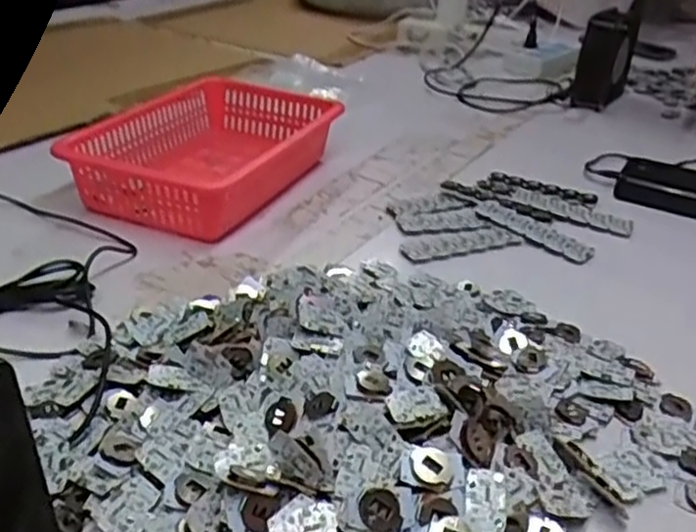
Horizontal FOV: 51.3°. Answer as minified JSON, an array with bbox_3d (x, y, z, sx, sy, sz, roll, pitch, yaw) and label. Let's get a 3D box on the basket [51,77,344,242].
[{"bbox_3d":[-0.122,-0.109,0.679,0.155,0.063,0.261,11,30,14],"label":"basket"}]

